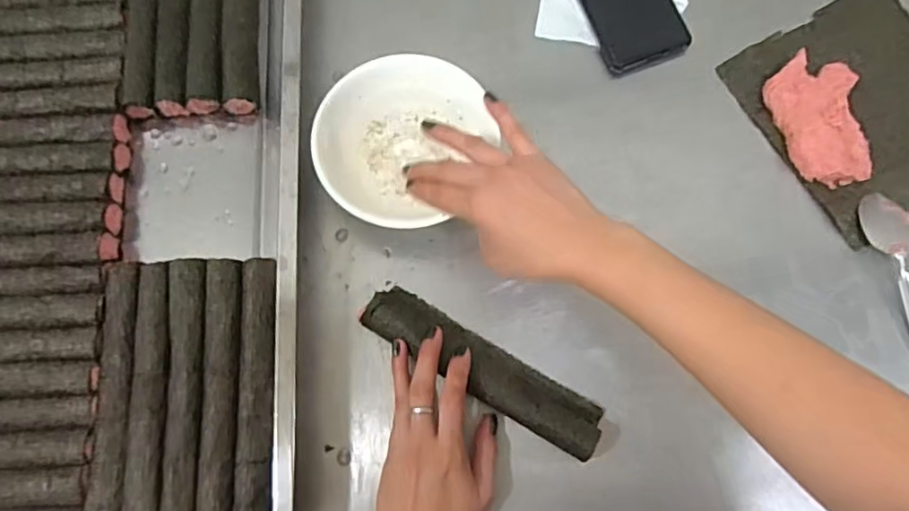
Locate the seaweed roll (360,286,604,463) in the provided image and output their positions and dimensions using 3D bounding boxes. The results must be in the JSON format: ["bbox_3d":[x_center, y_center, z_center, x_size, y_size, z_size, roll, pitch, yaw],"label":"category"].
[{"bbox_3d":[0.022,0.086,0.462,0.193,0.031,0.044,31,77,8],"label":"seaweed roll"}]

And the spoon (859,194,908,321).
[{"bbox_3d":[0.365,0.031,0.480,0.034,0.012,0.170,-10,76,-3],"label":"spoon"}]

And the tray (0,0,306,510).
[{"bbox_3d":[-0.317,-0.065,0.497,0.386,0.046,0.602,-3,75,-1],"label":"tray"}]

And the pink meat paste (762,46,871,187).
[{"bbox_3d":[0.307,-0.115,0.505,0.069,0.032,0.107,-1,75,-1],"label":"pink meat paste"}]

